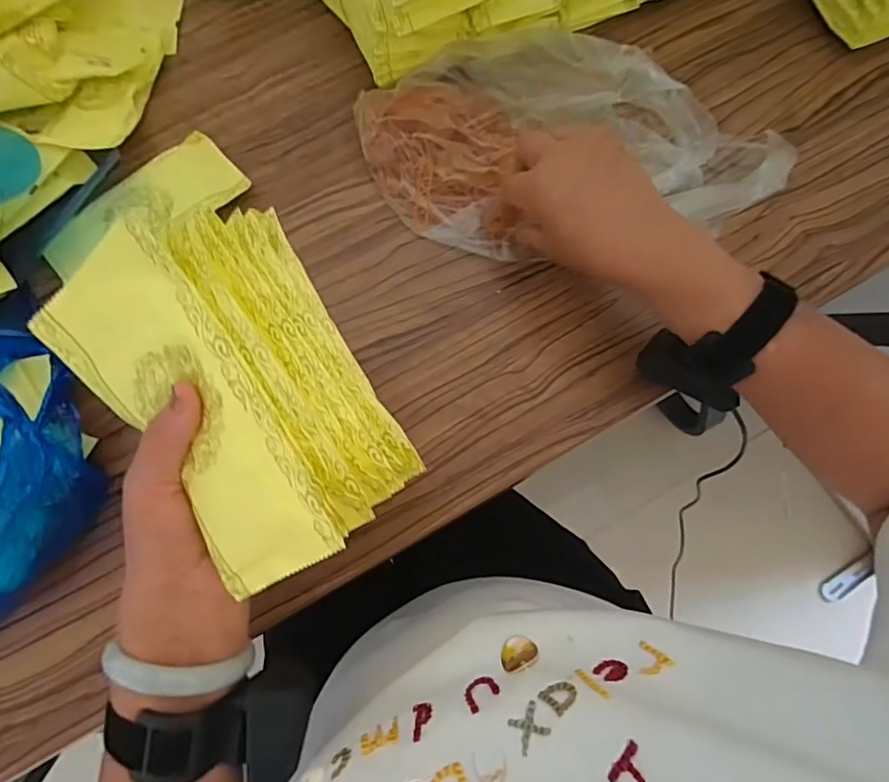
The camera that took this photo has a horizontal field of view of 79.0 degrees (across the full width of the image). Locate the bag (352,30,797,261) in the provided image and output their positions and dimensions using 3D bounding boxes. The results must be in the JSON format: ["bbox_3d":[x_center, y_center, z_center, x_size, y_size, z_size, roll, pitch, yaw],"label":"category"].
[{"bbox_3d":[0.097,-0.200,0.444,0.338,0.059,0.173,2,73,5],"label":"bag"}]

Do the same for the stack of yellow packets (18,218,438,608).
[{"bbox_3d":[-0.101,-0.002,0.285,0.078,0.112,0.177,-35,91,35],"label":"stack of yellow packets"}]

